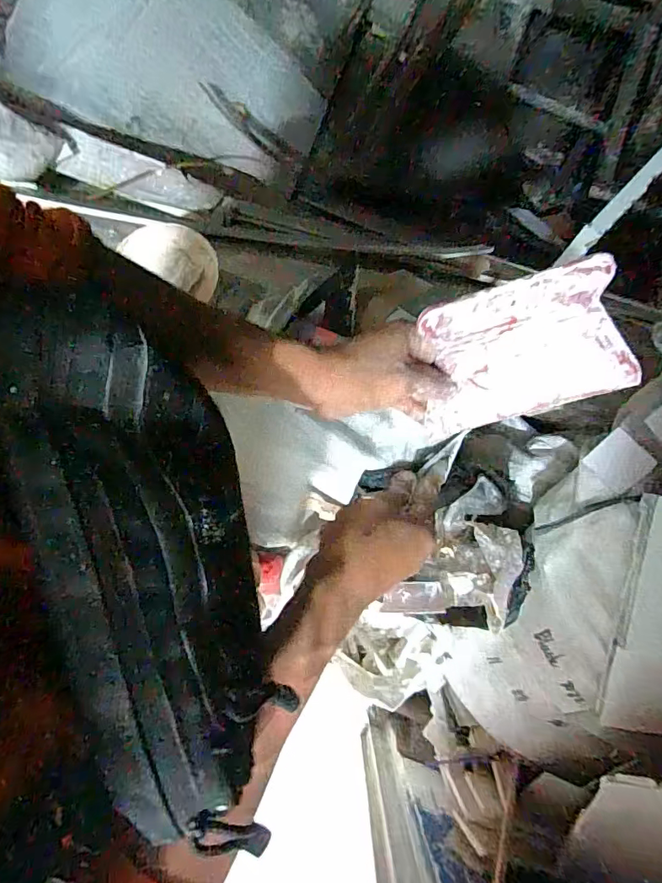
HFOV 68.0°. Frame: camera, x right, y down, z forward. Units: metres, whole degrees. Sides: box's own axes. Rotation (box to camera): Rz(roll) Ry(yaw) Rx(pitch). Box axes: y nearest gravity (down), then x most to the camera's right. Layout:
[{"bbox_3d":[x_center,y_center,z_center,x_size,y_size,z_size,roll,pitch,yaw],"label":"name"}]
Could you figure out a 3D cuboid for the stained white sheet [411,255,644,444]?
[{"bbox_3d":[0.144,-0.067,0.385,0.162,0.119,0.004,-16,36,15],"label":"stained white sheet"}]

